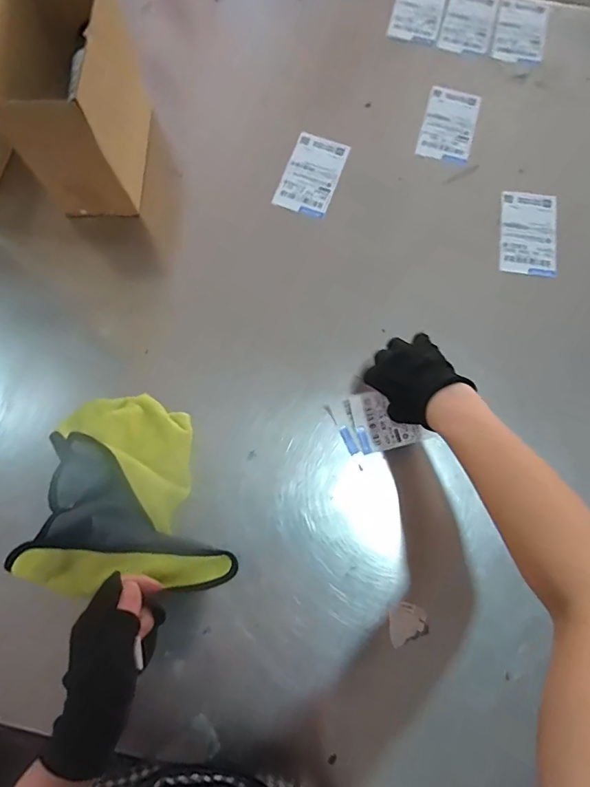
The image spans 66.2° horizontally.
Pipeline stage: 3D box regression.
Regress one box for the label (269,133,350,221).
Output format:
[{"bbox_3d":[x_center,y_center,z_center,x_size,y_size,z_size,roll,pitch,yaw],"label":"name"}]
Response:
[{"bbox_3d":[0.026,-0.323,0.666,0.078,0.010,0.130,19,76,5],"label":"label"}]

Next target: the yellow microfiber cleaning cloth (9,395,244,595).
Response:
[{"bbox_3d":[-0.195,0.115,0.514,0.226,0.052,0.217,-2,75,-1],"label":"yellow microfiber cleaning cloth"}]

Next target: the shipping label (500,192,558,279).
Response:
[{"bbox_3d":[0.329,-0.226,0.636,0.077,0.008,0.130,7,75,2],"label":"shipping label"}]

